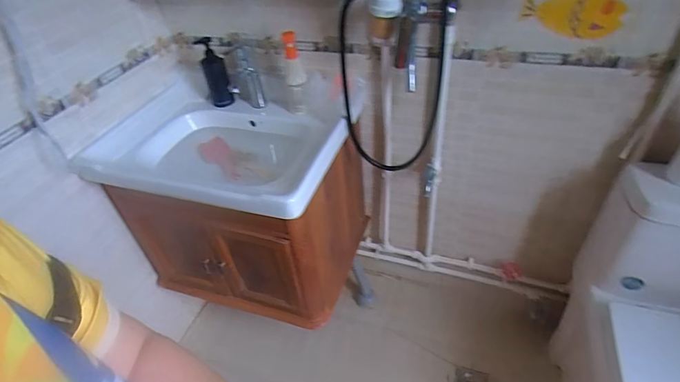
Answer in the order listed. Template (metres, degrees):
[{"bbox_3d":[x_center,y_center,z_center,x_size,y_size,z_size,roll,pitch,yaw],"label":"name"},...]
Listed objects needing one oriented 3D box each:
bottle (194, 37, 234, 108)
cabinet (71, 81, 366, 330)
[{"bbox_3d":[-0.344,-0.316,1.095,0.059,0.212,0.070,-16,42,-12],"label":"bottle"},{"bbox_3d":[-0.263,0.048,1.111,0.557,0.495,0.375,9,43,16],"label":"cabinet"}]

